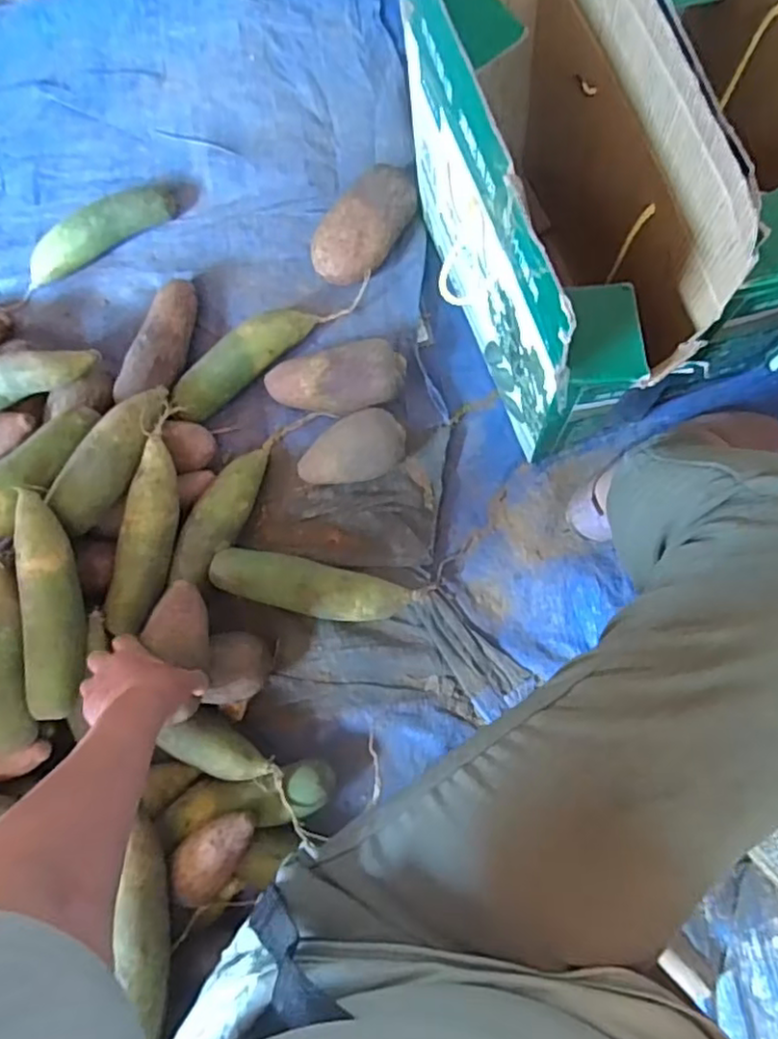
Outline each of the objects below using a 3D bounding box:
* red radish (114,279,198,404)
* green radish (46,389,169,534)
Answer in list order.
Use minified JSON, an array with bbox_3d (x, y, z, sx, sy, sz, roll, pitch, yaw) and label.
[{"bbox_3d":[-0.271,-0.211,0.788,0.058,0.053,0.161,16,83,9],"label":"red radish"},{"bbox_3d":[-0.303,-0.069,0.723,0.060,0.062,0.182,25,84,10],"label":"green radish"}]

